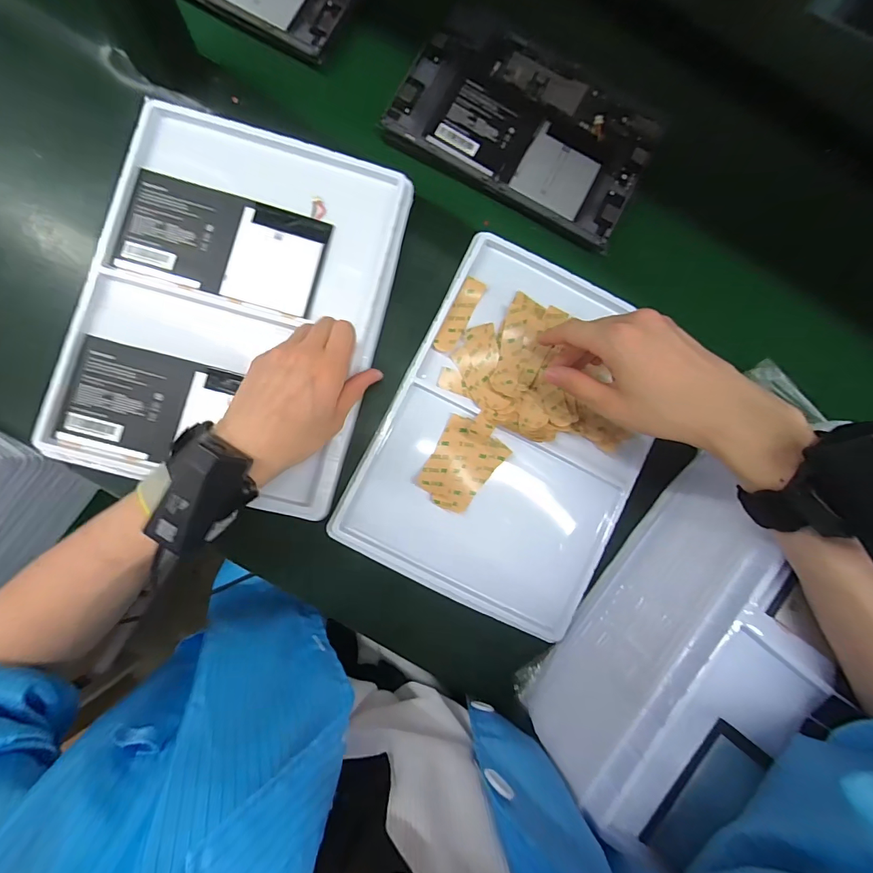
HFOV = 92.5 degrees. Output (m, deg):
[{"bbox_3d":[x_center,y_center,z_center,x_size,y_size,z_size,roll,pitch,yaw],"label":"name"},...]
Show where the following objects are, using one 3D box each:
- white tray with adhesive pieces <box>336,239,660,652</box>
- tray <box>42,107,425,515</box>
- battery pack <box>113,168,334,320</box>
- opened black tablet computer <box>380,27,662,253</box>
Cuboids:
[{"bbox_3d":[0.081,0.000,0.407,0.247,0.037,0.330,27,84,-2],"label":"white tray with adhesive pieces"},{"bbox_3d":[-0.177,-0.111,0.376,0.243,0.025,0.321,14,84,-3],"label":"tray"},{"bbox_3d":[-0.190,-0.173,0.376,0.171,0.010,0.092,15,84,-3],"label":"battery pack"},{"bbox_3d":[0.096,-0.322,0.432,0.257,0.008,0.164,27,84,-2],"label":"opened black tablet computer"}]

